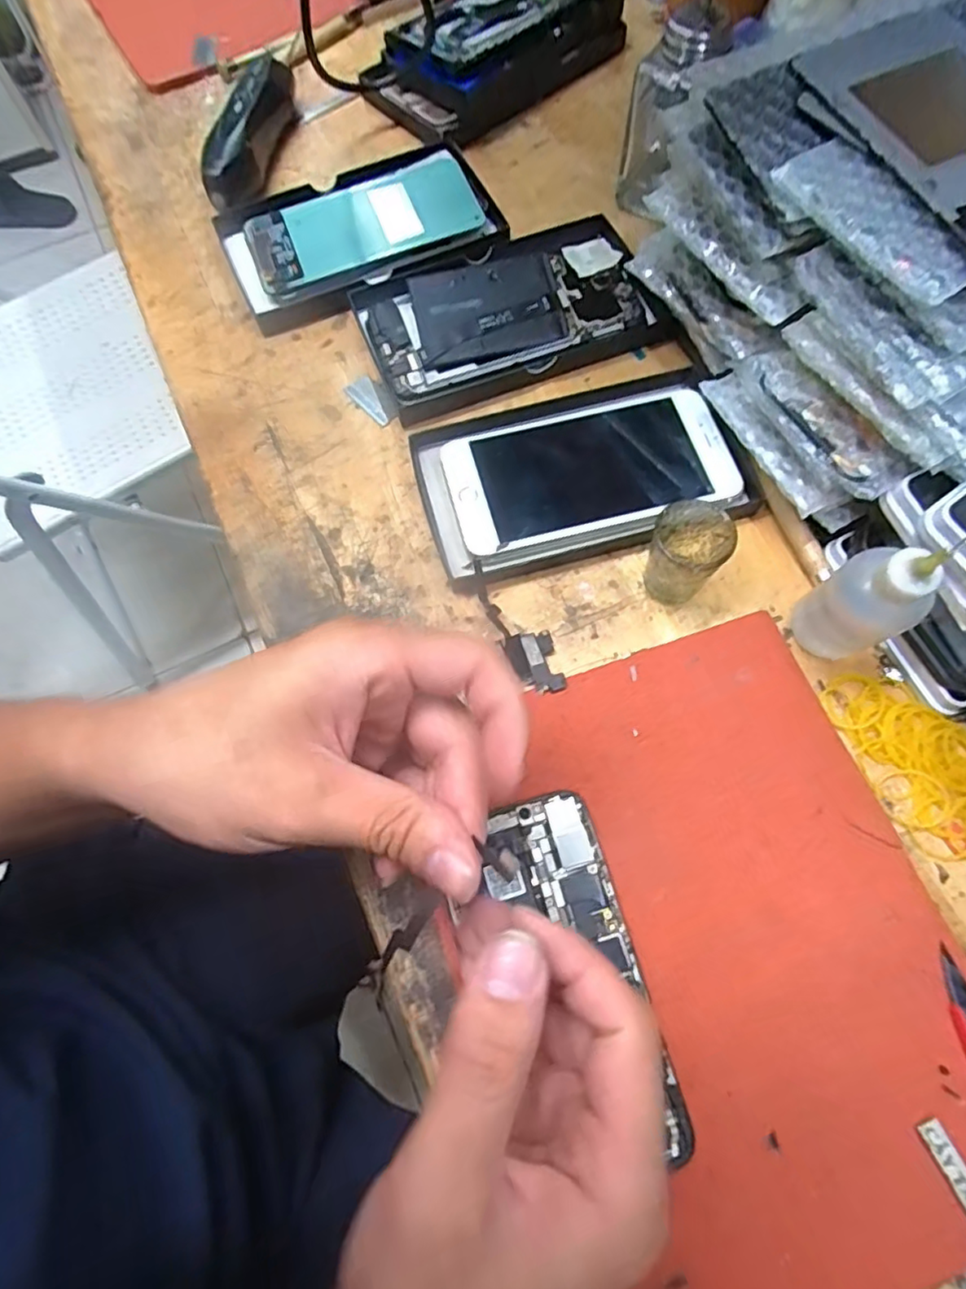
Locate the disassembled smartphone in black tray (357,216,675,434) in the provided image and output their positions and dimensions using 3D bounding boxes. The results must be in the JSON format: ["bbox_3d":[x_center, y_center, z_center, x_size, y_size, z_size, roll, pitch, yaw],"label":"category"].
[{"bbox_3d":[0.016,-0.207,0.384,0.173,0.025,0.103,-21,70,-5],"label":"disassembled smartphone in black tray"}]

